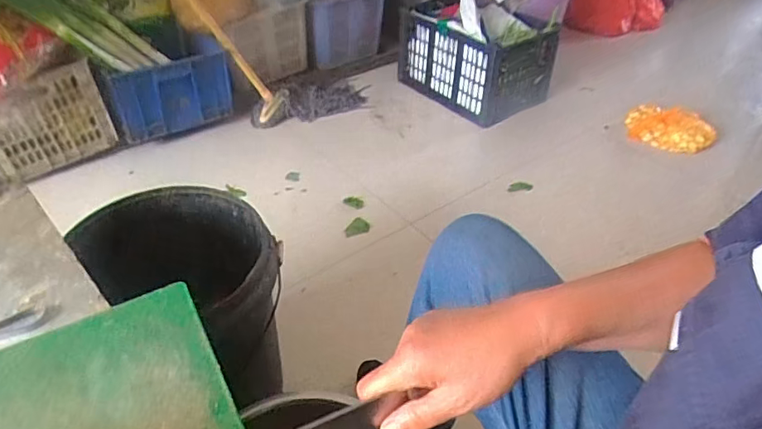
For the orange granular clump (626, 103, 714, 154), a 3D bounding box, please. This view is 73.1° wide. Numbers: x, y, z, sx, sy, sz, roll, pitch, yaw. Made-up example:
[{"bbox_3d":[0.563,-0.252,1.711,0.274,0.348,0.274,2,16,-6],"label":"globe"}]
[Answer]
[{"bbox_3d":[0.932,-0.280,1.663,0.269,0.077,0.162,10,39,11],"label":"orange granular clump"}]

